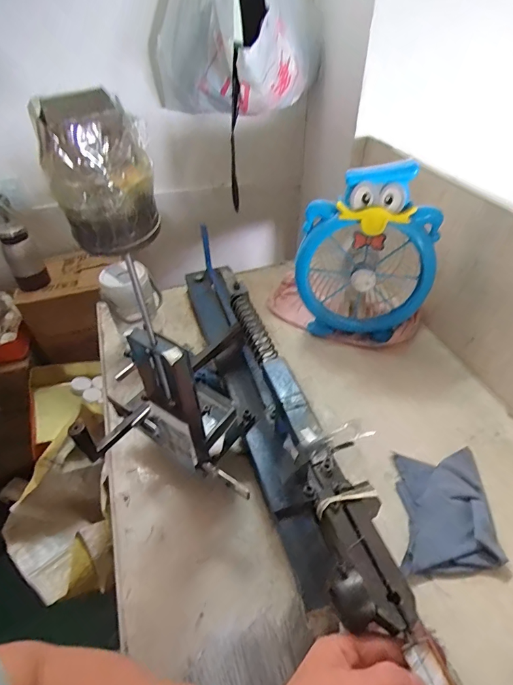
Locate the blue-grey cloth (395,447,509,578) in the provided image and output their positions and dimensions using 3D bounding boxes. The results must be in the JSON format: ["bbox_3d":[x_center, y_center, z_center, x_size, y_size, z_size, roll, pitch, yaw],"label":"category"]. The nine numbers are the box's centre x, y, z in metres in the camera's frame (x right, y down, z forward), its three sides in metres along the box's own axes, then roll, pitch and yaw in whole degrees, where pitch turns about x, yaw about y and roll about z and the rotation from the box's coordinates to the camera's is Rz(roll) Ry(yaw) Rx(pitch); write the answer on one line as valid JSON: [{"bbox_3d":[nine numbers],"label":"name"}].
[{"bbox_3d":[0.238,0.208,0.502,0.113,0.019,0.161,3,43,6],"label":"blue-grey cloth"}]

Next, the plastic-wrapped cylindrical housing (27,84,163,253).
[{"bbox_3d":[-0.095,-0.104,0.246,0.057,0.086,0.056,-15,45,-13],"label":"plastic-wrapped cylindrical housing"}]

